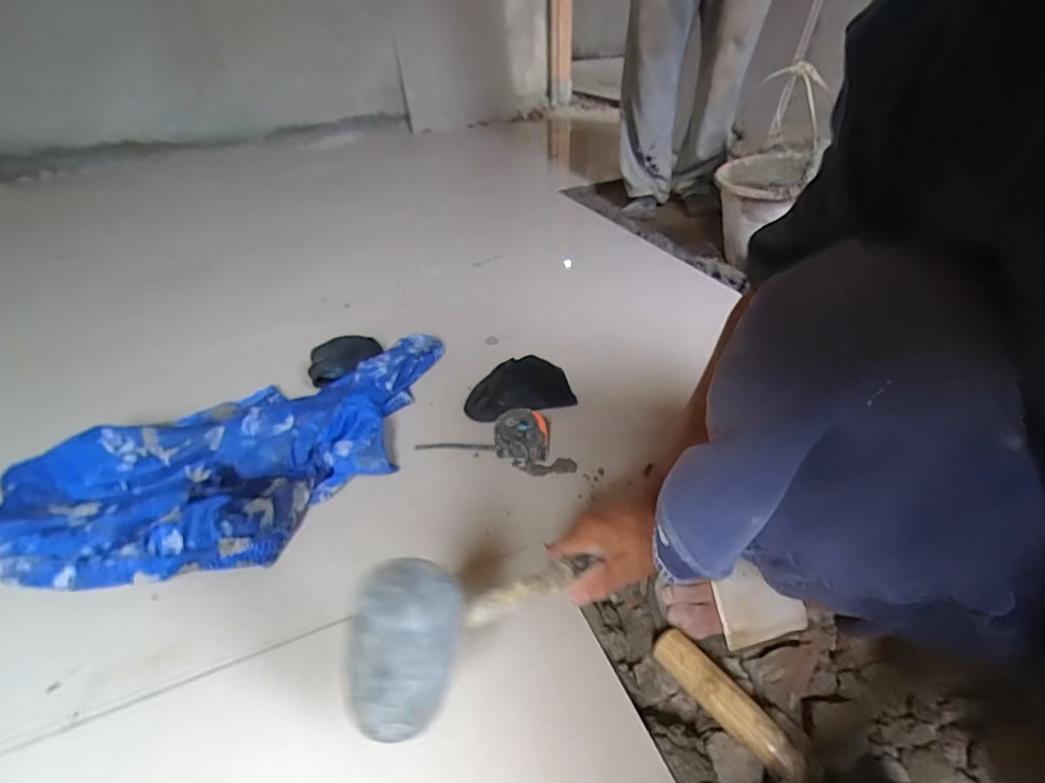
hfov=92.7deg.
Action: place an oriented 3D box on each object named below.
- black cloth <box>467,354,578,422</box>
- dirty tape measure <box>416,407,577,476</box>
[{"bbox_3d":[-0.009,-0.004,0.720,0.149,0.045,0.088,-12,38,-11],"label":"black cloth"},{"bbox_3d":[-0.030,0.057,0.652,0.202,0.037,0.076,6,38,13],"label":"dirty tape measure"}]

